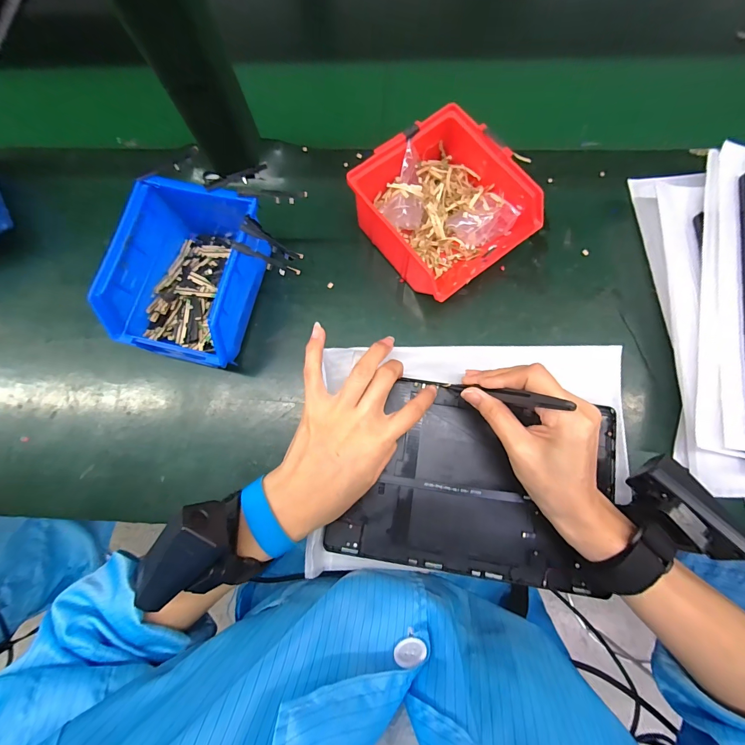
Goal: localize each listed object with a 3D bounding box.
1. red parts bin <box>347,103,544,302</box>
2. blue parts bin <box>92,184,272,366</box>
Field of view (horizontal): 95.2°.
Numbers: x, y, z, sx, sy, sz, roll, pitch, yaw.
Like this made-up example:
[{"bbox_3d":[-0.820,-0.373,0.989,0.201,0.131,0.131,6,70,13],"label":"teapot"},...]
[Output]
[{"bbox_3d":[0.065,-0.145,0.314,0.123,0.069,0.136,-42,80,-7],"label":"red parts bin"},{"bbox_3d":[-0.157,-0.092,0.308,0.107,0.075,0.158,12,78,4],"label":"blue parts bin"}]

